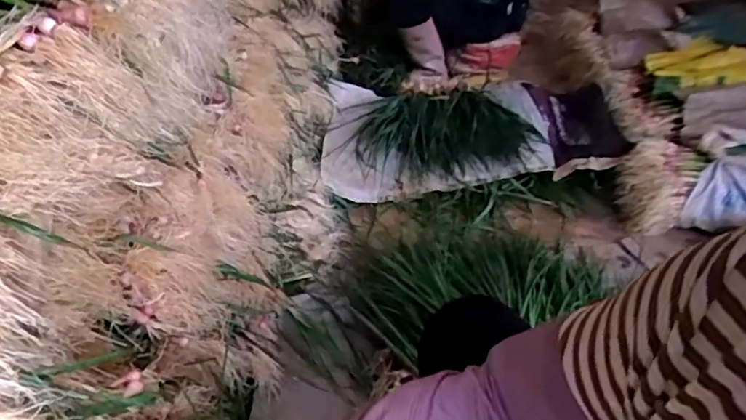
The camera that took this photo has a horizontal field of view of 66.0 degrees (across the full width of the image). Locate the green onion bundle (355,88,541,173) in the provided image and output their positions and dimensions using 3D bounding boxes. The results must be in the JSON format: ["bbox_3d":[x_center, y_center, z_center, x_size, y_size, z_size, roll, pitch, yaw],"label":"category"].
[{"bbox_3d":[0.219,-0.264,1.722,0.508,0.089,0.466,2,36,5],"label":"green onion bundle"}]

